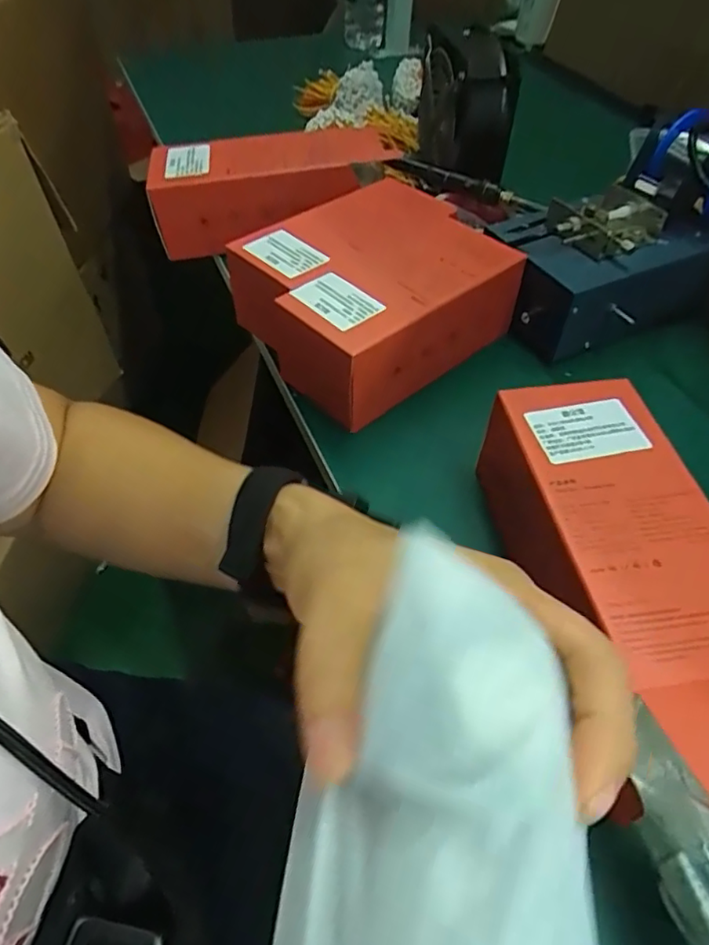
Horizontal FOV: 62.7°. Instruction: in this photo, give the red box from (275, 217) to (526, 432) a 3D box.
[{"bbox_3d":[0.041,-0.120,0.461,0.193,0.080,0.103,-29,56,-23],"label":"red box"}]

